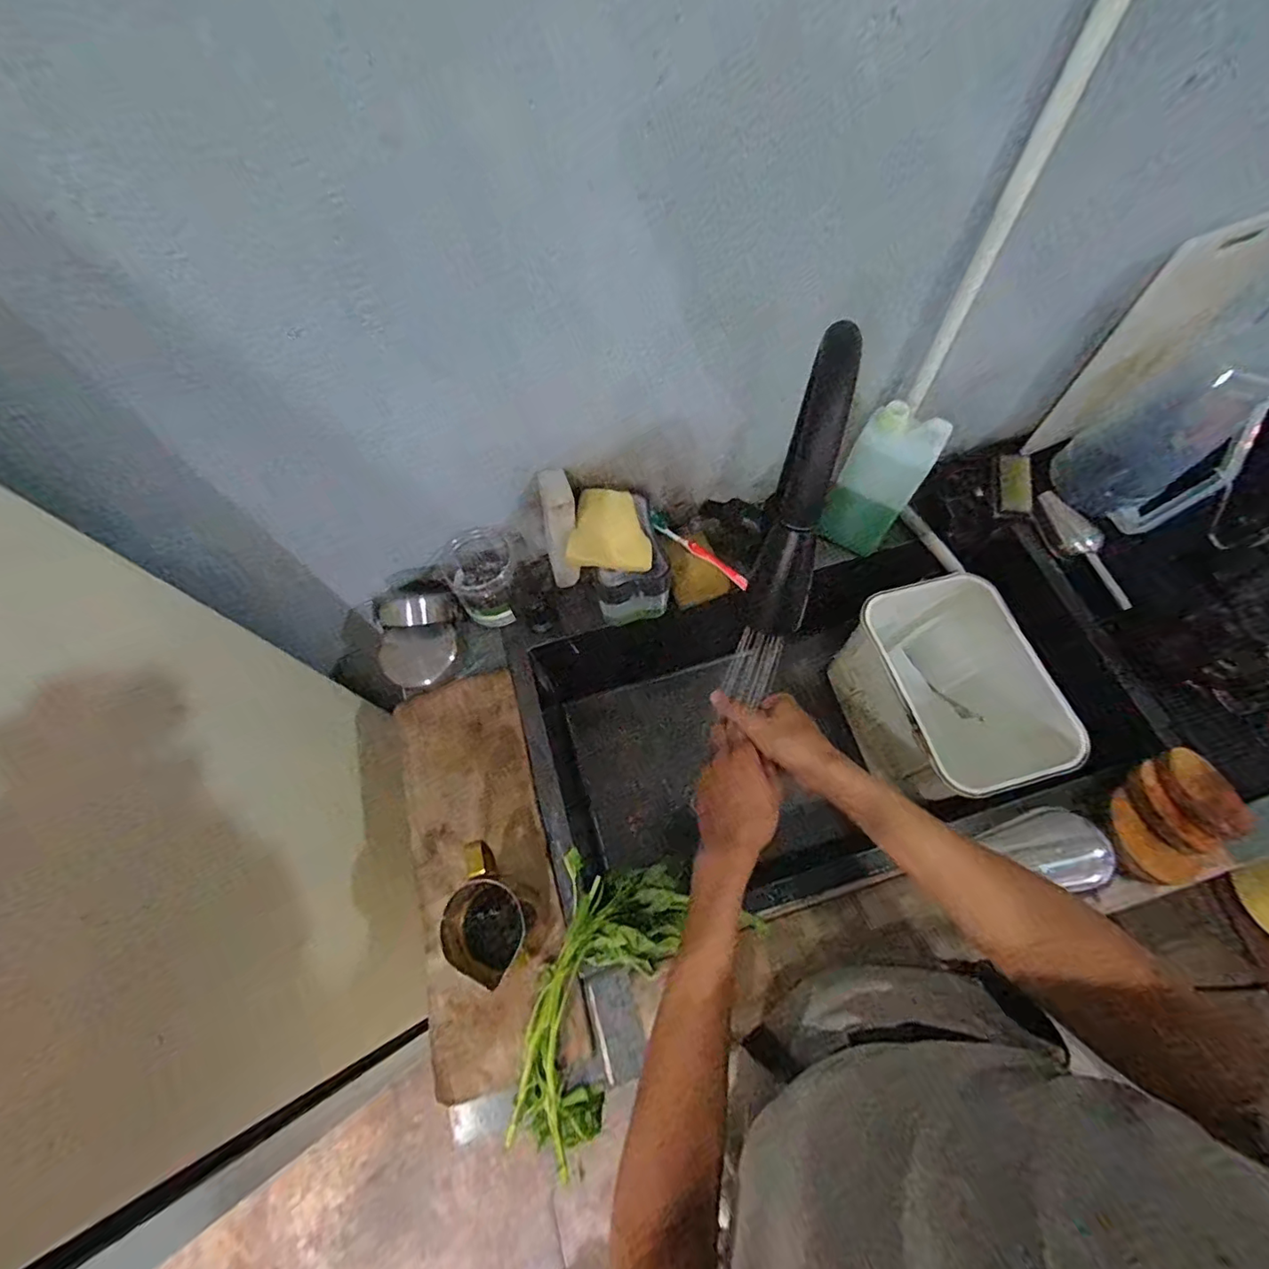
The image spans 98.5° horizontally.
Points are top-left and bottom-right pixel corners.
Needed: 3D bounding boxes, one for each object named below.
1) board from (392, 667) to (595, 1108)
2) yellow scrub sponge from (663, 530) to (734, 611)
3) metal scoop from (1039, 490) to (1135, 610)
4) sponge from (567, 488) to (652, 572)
[{"bbox_3d":[-0.168,0.239,0.596,0.144,0.024,0.411,-16,66,-6],"label":"board"},{"bbox_3d":[0.080,-0.086,0.722,0.066,0.031,0.092,-17,66,-6],"label":"yellow scrub sponge"},{"bbox_3d":[0.597,-0.114,0.729,0.038,0.037,0.179,-12,65,-4],"label":"metal scoop"},{"bbox_3d":[-0.025,-0.122,0.636,0.093,0.013,0.092,7,87,3],"label":"sponge"}]

